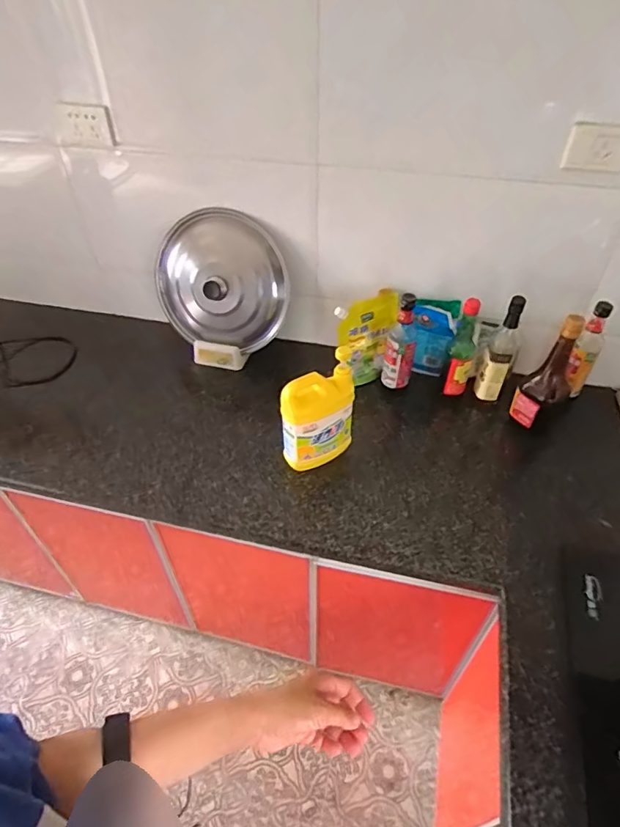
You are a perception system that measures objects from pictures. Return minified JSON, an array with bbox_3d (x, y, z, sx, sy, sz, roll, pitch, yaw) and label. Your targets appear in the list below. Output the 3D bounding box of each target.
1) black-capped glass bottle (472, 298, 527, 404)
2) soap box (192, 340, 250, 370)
[{"bbox_3d":[0.402,-0.130,1.032,0.062,0.261,0.062,17,47,17],"label":"black-capped glass bottle"},{"bbox_3d":[-0.223,-0.145,1.202,0.132,0.058,0.035,7,13,1],"label":"soap box"}]

